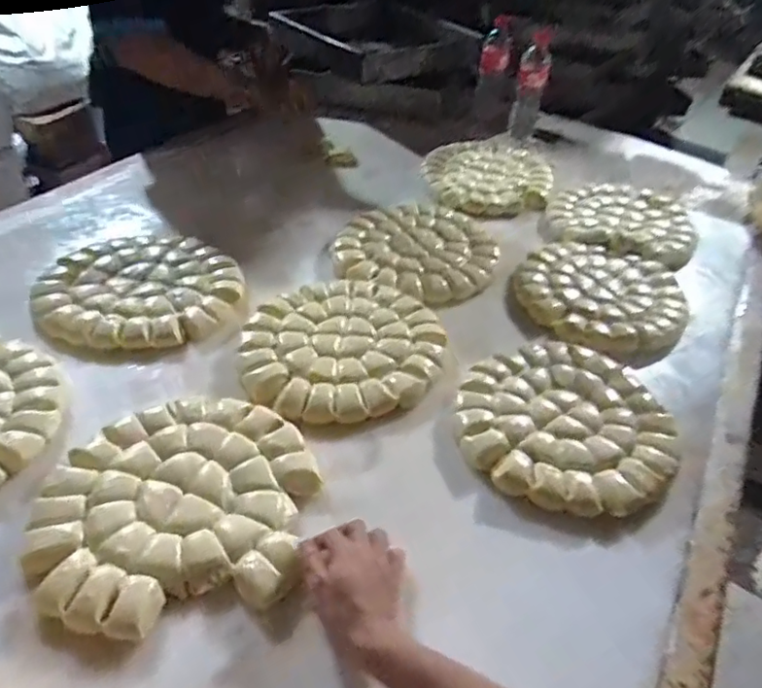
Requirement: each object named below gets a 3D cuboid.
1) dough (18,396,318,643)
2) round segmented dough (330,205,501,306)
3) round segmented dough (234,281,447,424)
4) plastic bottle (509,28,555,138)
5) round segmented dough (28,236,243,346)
[{"bbox_3d":[-0.210,0.158,0.592,0.274,0.029,0.249,-5,46,-13],"label":"dough"},{"bbox_3d":[0.062,-0.168,0.990,0.273,0.036,0.242,14,45,6],"label":"round segmented dough"},{"bbox_3d":[-0.054,0.000,0.796,0.277,0.029,0.255,4,45,-4],"label":"round segmented dough"},{"bbox_3d":[0.353,-0.611,1.332,0.064,0.201,0.070,5,43,-1],"label":"plastic bottle"},{"bbox_3d":[-0.360,-0.089,0.853,0.290,0.027,0.253,-2,45,-10],"label":"round segmented dough"}]

